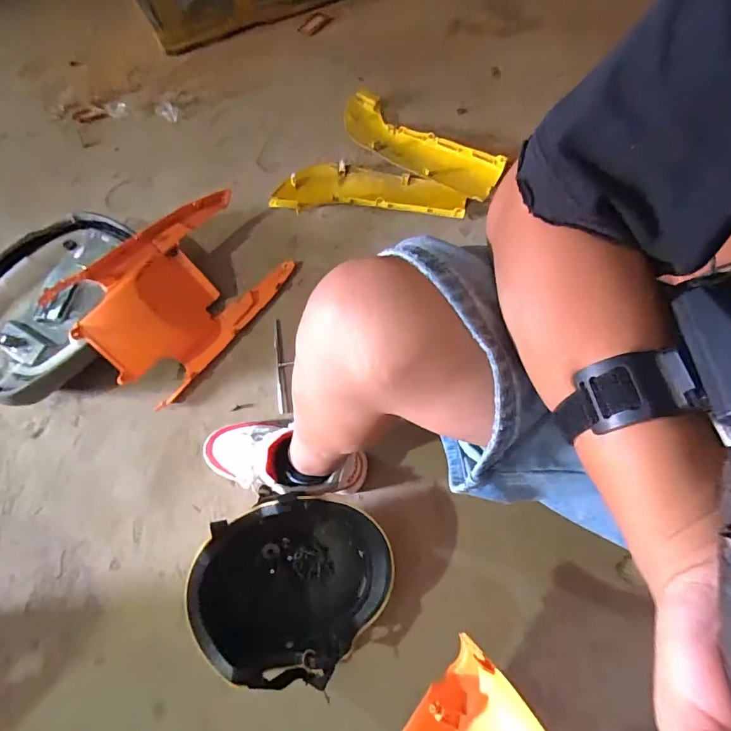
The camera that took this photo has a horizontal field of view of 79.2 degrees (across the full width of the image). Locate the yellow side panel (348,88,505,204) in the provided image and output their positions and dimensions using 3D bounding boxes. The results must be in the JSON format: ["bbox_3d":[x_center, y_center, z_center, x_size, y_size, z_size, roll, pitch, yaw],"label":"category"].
[{"bbox_3d":[0.110,-0.489,0.976,0.407,0.030,0.121,37,75,15],"label":"yellow side panel"}]

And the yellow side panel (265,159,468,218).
[{"bbox_3d":[0.011,-0.374,0.935,0.389,0.033,0.130,4,70,4],"label":"yellow side panel"}]

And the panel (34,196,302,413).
[{"bbox_3d":[-0.339,-0.145,0.811,0.253,0.128,0.369,38,75,15],"label":"panel"}]

